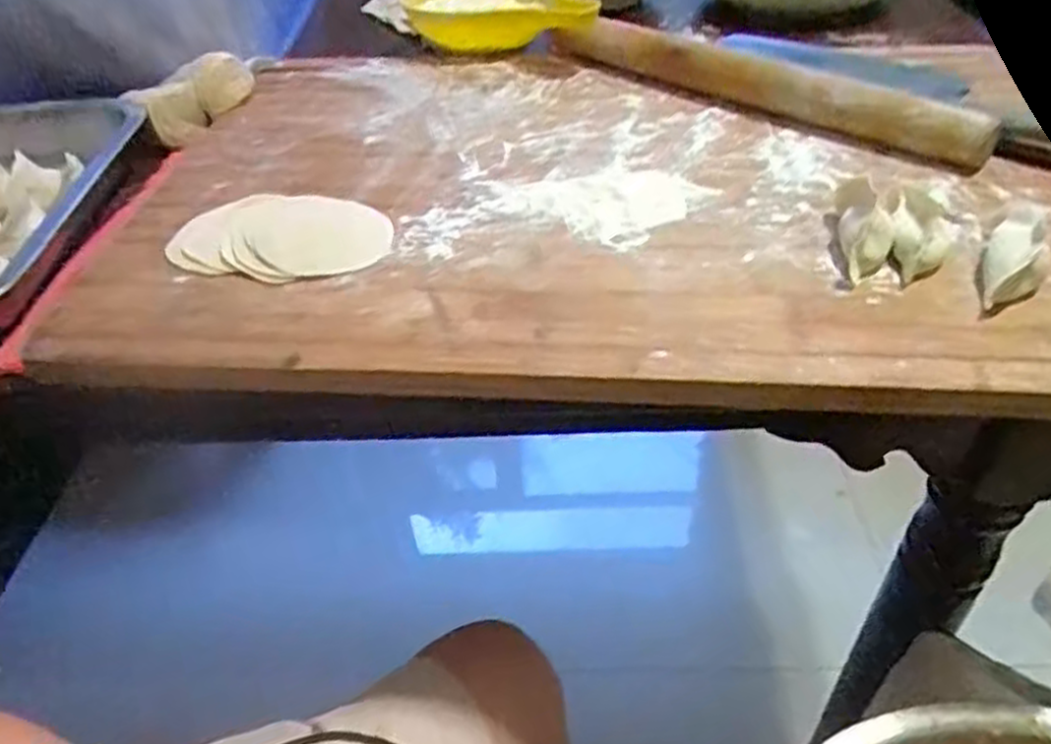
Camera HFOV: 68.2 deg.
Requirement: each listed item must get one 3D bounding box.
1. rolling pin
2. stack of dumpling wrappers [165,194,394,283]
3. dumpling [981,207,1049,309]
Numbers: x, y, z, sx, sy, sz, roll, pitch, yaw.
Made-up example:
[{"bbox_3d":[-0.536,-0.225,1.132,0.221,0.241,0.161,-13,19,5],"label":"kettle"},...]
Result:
[{"bbox_3d":[0.154,-0.200,0.535,0.316,0.035,0.028,29,53,30],"label":"rolling pin"},{"bbox_3d":[-0.143,-0.080,0.455,0.128,0.010,0.075,6,45,10],"label":"stack of dumpling wrappers"},{"bbox_3d":[0.238,-0.055,0.376,0.027,0.029,0.054,25,51,27],"label":"dumpling"}]

